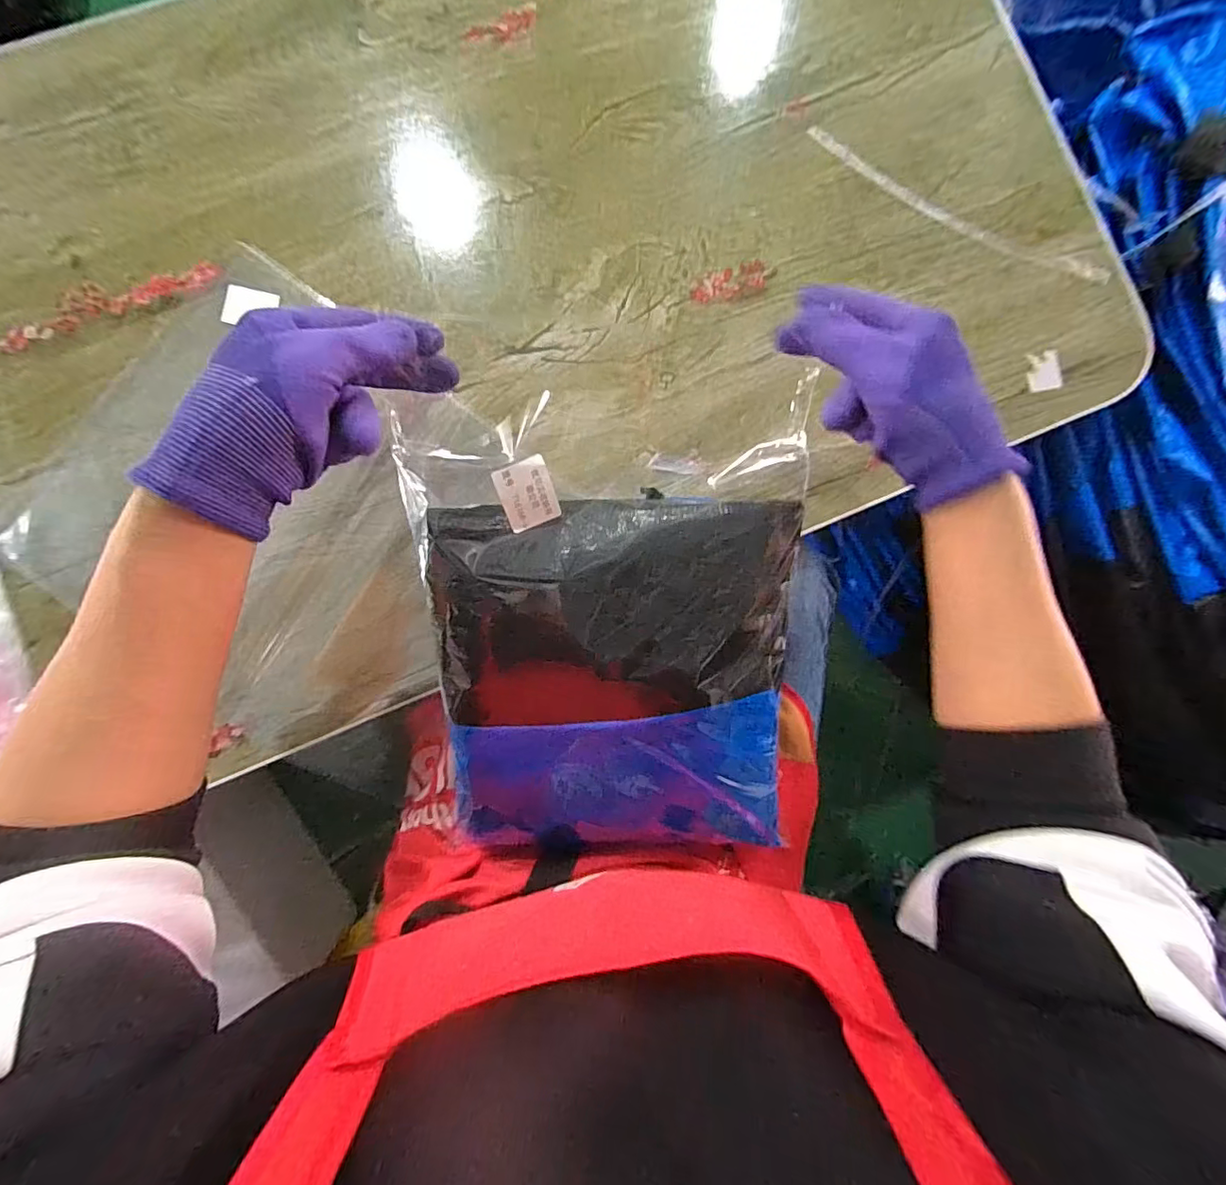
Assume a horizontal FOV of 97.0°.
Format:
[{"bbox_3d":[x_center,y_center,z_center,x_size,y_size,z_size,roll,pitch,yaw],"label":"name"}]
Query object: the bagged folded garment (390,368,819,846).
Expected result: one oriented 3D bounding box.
[{"bbox_3d":[0.008,0.037,0.347,0.236,0.032,0.288,-2,102,-12],"label":"bagged folded garment"}]

